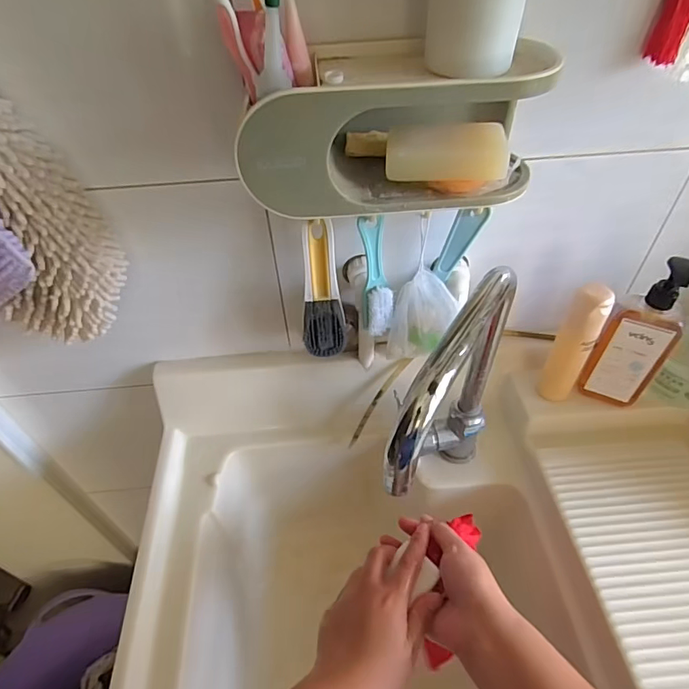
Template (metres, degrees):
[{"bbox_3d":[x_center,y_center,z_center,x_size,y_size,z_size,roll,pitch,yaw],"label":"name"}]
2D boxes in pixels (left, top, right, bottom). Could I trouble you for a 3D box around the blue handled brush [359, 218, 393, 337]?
[{"bbox_3d":[0.035,-0.069,0.497,0.030,0.135,0.027,-20,49,-15],"label":"blue handled brush"}]

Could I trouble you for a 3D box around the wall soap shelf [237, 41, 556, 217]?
[{"bbox_3d":[0.036,-0.175,0.379,0.237,0.090,0.103,-7,47,-4],"label":"wall soap shelf"}]

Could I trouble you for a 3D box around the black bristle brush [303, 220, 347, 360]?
[{"bbox_3d":[-0.025,-0.055,0.506,0.046,0.168,0.028,-4,47,-1],"label":"black bristle brush"}]

